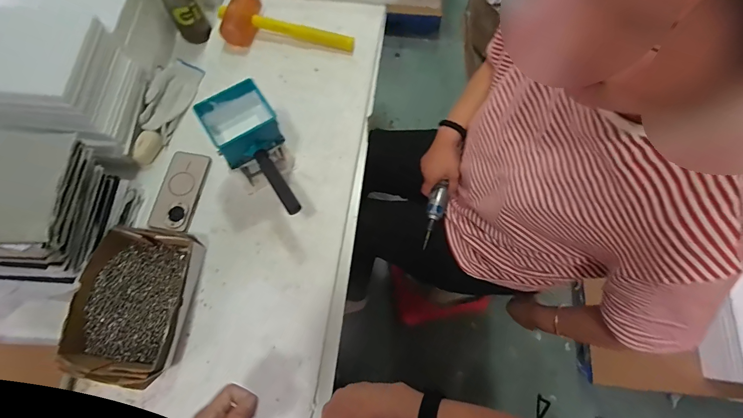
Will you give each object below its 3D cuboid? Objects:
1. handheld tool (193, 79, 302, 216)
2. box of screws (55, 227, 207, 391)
[{"bbox_3d":[-0.191,-0.073,0.665,0.108,0.173,0.228,-29,74,-10],"label":"handheld tool"},{"bbox_3d":[-0.406,0.158,0.631,0.175,0.059,0.242,7,71,1],"label":"box of screws"}]

